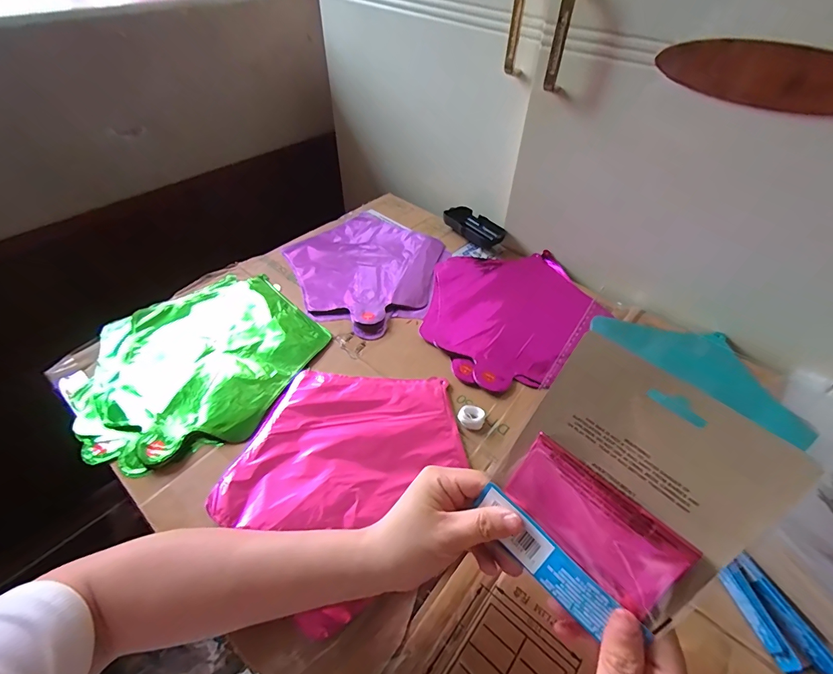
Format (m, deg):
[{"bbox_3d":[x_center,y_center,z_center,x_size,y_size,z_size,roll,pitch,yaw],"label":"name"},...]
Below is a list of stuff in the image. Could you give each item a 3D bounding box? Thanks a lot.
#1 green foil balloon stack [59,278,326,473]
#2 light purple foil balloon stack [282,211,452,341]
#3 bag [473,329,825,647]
[{"bbox_3d":[-0.250,0.023,0.464,0.238,0.012,0.251,36,56,27],"label":"green foil balloon stack"},{"bbox_3d":[-0.069,-0.107,0.594,0.238,0.005,0.226,37,56,28],"label":"light purple foil balloon stack"},{"bbox_3d":[0.105,0.087,0.223,0.112,0.146,0.008,39,24,32],"label":"bag"}]

